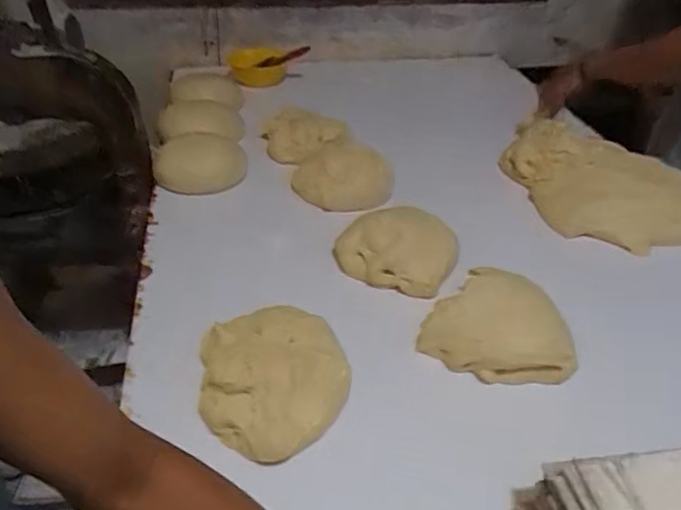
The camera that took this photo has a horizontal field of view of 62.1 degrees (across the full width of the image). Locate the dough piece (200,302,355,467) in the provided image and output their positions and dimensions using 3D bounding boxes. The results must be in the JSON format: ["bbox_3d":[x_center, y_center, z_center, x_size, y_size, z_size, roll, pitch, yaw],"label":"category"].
[{"bbox_3d":[-0.078,0.140,0.660,0.177,0.052,0.193,-2,47,2],"label":"dough piece"}]

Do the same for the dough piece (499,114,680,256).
[{"bbox_3d":[0.465,-0.132,1.071,0.242,0.094,0.427,-17,41,-23],"label":"dough piece"}]

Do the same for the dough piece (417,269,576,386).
[{"bbox_3d":[0.216,0.089,0.749,0.191,0.060,0.163,19,40,21],"label":"dough piece"}]

